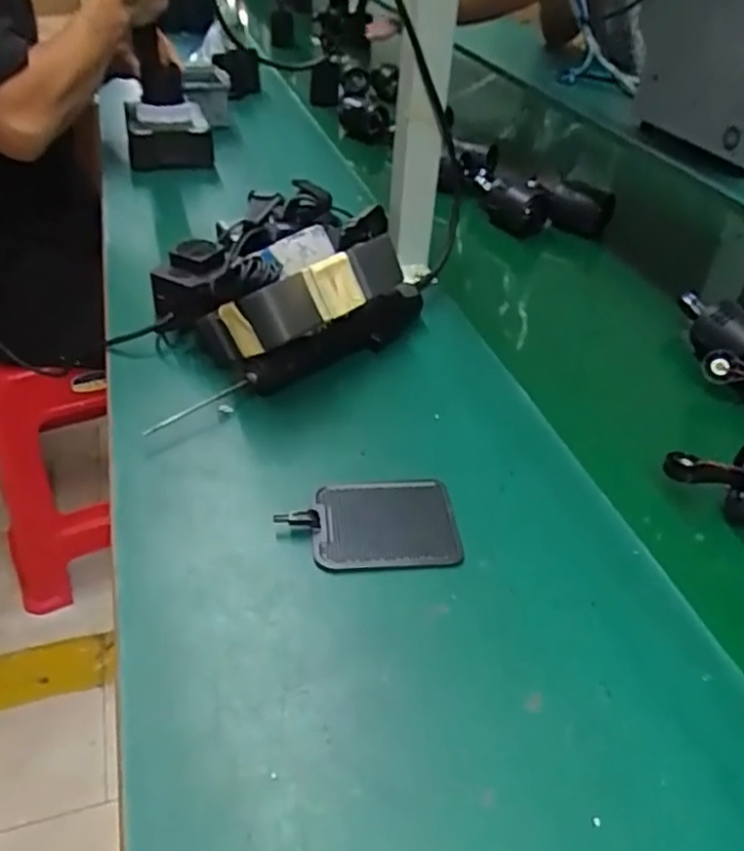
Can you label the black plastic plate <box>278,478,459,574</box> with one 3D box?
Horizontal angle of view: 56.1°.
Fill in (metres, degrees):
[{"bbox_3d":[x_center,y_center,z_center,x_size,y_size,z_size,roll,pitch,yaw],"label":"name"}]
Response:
[{"bbox_3d":[0.000,0.064,0.478,0.114,0.010,0.080,0,37,-6],"label":"black plastic plate"}]

